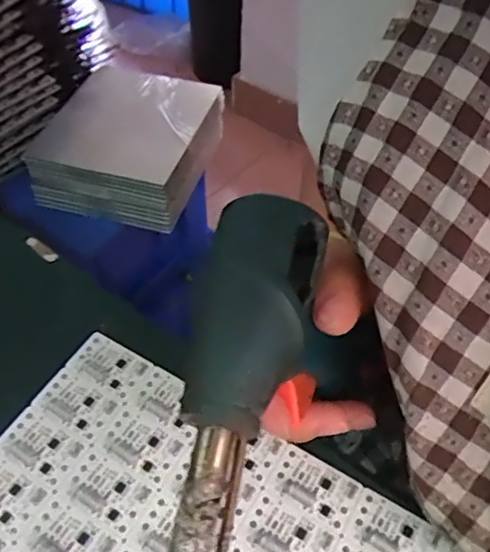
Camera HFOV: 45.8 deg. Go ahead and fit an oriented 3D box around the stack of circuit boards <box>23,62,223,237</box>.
[{"bbox_3d":[-0.168,-0.207,0.860,0.232,0.084,0.266,17,51,11],"label":"stack of circuit boards"}]

